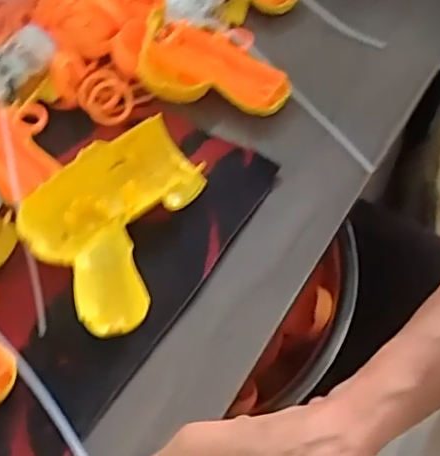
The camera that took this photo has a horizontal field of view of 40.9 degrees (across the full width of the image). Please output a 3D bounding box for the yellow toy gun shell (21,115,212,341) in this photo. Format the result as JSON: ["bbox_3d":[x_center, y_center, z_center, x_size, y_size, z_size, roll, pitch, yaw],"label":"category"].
[{"bbox_3d":[-0.061,-0.004,0.411,0.130,0.037,0.117,-37,64,-16],"label":"yellow toy gun shell"}]

